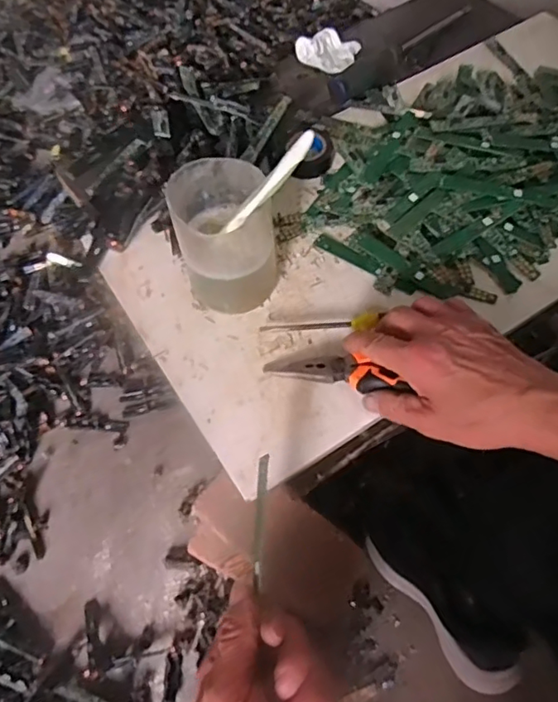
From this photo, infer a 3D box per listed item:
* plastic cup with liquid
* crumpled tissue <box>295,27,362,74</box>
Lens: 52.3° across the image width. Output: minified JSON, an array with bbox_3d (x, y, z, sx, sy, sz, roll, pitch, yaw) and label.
[{"bbox_3d":[-0.040,-0.087,0.445,0.073,0.092,0.080,-15,61,-5],"label":"plastic cup with liquid"},{"bbox_3d":[0.057,-0.346,0.650,0.057,0.022,0.059,35,67,22],"label":"crumpled tissue"}]

